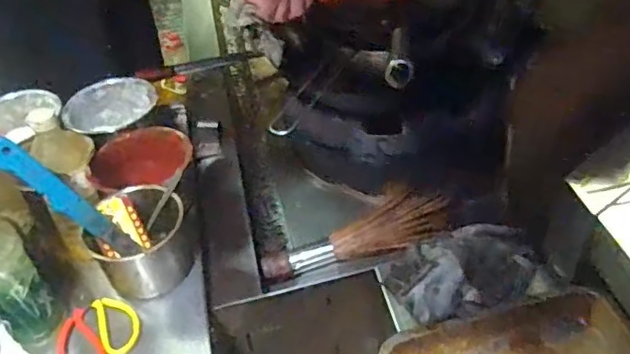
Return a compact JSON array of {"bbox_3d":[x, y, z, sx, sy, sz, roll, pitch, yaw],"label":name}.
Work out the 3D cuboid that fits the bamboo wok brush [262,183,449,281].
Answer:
[{"bbox_3d":[0.056,0.084,0.846,0.268,0.043,0.079,-22,42,5],"label":"bamboo wok brush"}]

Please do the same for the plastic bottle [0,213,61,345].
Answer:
[{"bbox_3d":[-0.359,0.108,0.692,0.056,0.198,0.077,9,44,16],"label":"plastic bottle"}]

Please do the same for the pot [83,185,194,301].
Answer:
[{"bbox_3d":[-0.228,0.087,0.791,0.124,0.106,0.106,-31,48,-25],"label":"pot"}]

